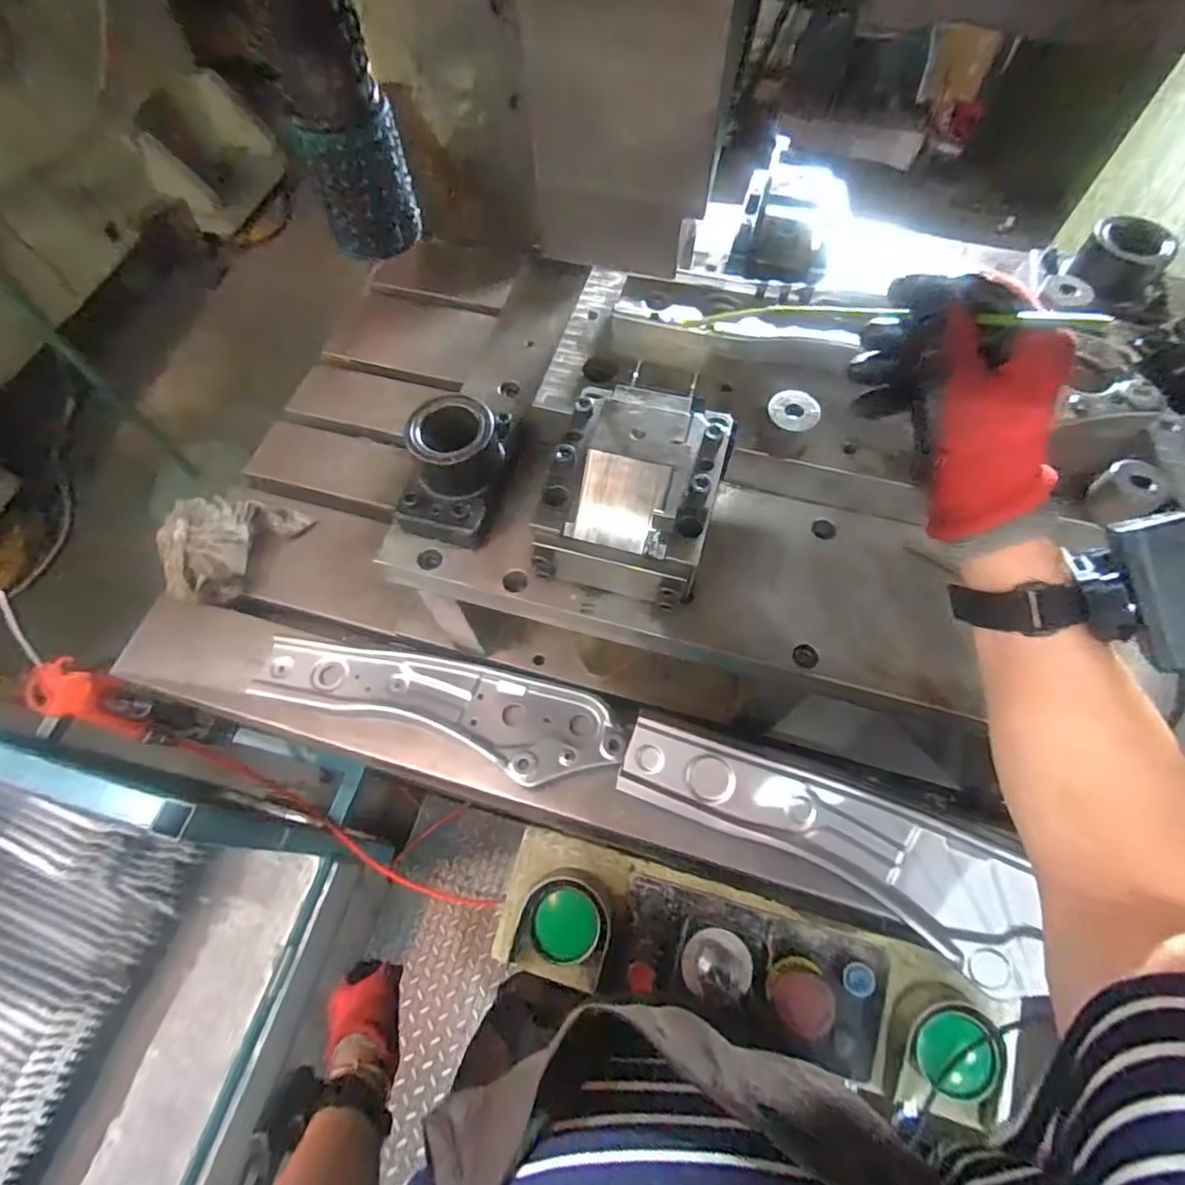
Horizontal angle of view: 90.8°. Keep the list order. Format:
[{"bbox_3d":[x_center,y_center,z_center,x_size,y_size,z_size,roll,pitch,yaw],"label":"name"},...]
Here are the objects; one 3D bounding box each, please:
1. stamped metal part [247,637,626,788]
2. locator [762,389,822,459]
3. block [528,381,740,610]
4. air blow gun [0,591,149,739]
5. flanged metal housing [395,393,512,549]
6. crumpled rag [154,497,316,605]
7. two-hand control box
[{"bbox_3d":[-0.175,0.126,0.668,0.420,0.019,0.103,14,65,8],"label":"stamped metal part"},{"bbox_3d":[0.160,-0.135,0.478,0.040,0.042,0.042,0,64,1],"label":"locator"},{"bbox_3d":[0.030,-0.085,0.463,0.142,0.097,0.159,14,65,7],"label":"block"},{"bbox_3d":[-0.616,0.104,0.691,0.067,0.217,0.035,-31,37,-13],"label":"air blow gun"},{"bbox_3d":[-0.115,-0.110,0.494,0.075,0.073,0.122,11,64,6],"label":"flanged metal housing"},{"bbox_3d":[-0.470,-0.066,0.748,0.116,0.057,0.174,29,68,14],"label":"crumpled rag"},{"bbox_3d":[0.142,0.372,0.583,0.471,0.082,0.140,15,65,8],"label":"two-hand control box"}]

